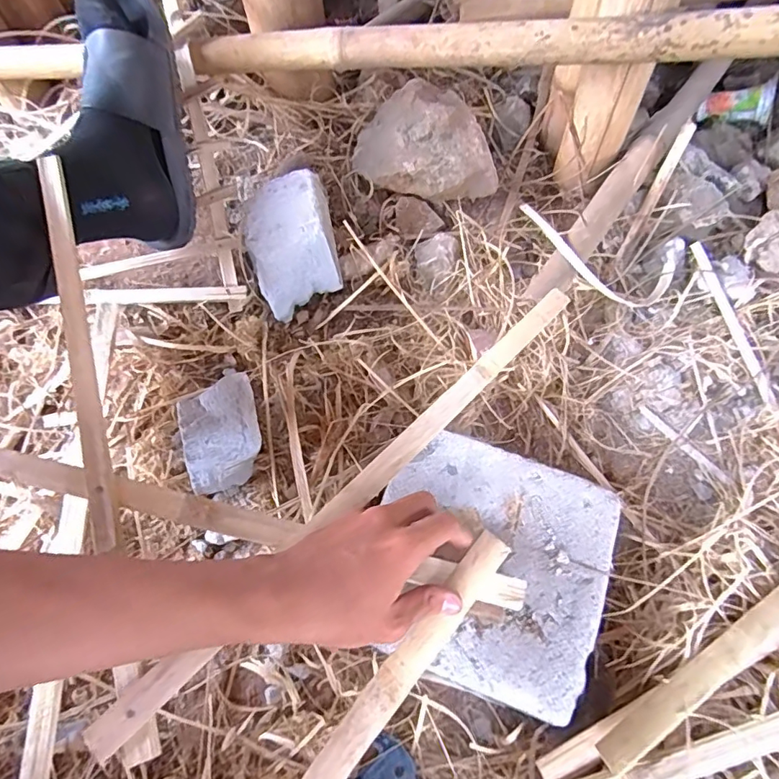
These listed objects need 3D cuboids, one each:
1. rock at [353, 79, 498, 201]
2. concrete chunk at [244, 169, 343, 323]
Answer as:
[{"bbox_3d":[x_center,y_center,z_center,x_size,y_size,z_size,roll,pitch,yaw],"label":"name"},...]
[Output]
[{"bbox_3d":[0.040,-0.321,0.678,0.164,0.097,0.151,-1,60,1],"label":"rock"},{"bbox_3d":[-0.123,-0.183,0.620,0.103,0.082,0.153,-11,60,-5],"label":"concrete chunk"}]

